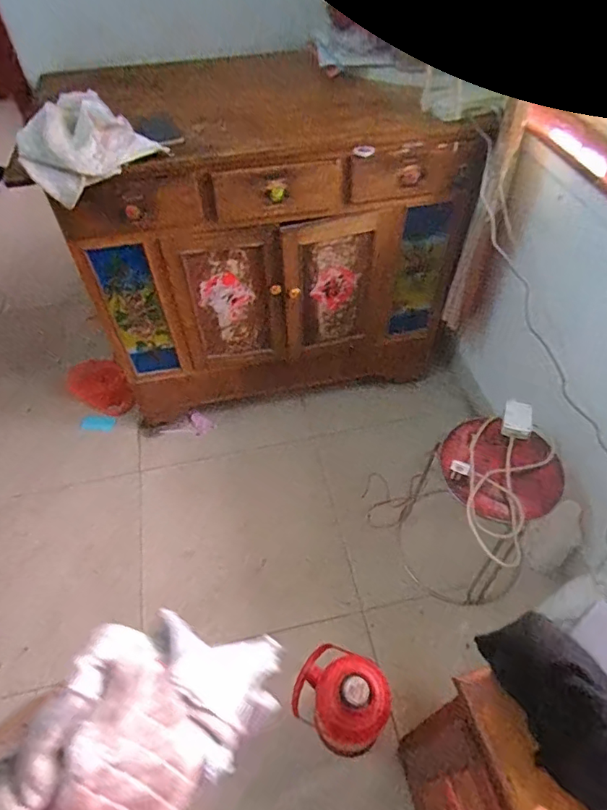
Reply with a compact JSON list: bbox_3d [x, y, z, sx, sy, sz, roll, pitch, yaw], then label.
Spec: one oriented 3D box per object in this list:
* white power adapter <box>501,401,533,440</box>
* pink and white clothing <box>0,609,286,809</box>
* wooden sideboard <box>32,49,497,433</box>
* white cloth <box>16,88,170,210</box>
[{"bbox_3d":[0.523,0.034,1.204,0.067,0.031,0.100,14,53,13],"label":"white power adapter"},{"bbox_3d":[-0.137,0.267,0.399,0.126,0.150,0.232,32,58,24],"label":"pink and white clothing"},{"bbox_3d":[-0.095,-0.519,1.617,1.076,0.934,0.598,-6,51,-3],"label":"wooden sideboard"},{"bbox_3d":[-0.466,-0.571,1.085,0.293,0.146,0.142,-18,53,-12],"label":"white cloth"}]

